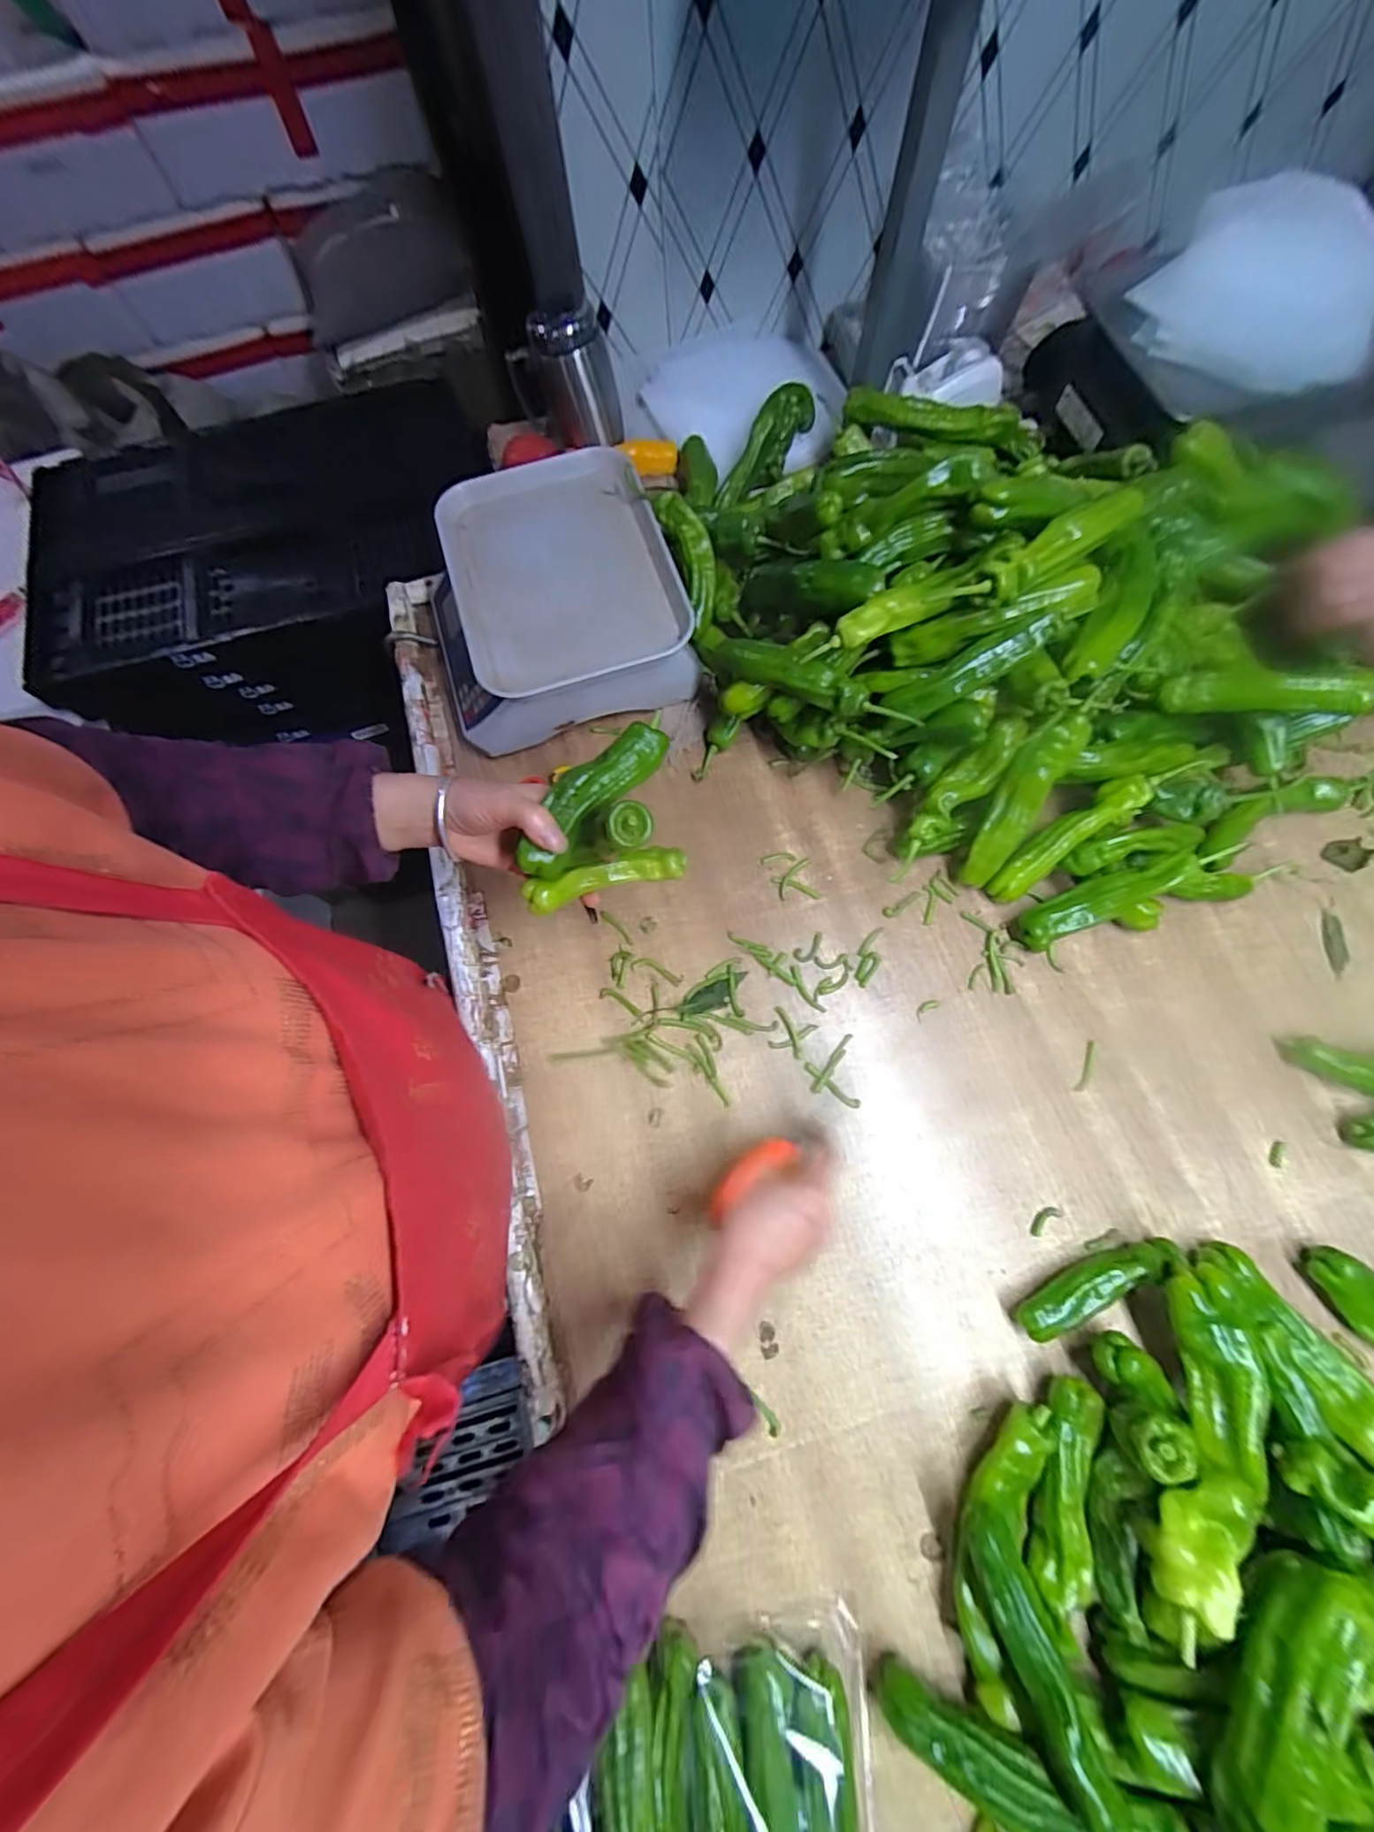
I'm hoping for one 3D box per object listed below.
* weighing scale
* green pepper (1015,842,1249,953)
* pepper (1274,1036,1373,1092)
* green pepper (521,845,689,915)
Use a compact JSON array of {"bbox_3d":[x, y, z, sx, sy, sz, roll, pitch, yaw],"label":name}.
[{"bbox_3d":[-0.149,-0.334,0.631,0.259,0.107,0.281,-18,73,-3],"label":"weighing scale"},{"bbox_3d":[0.389,-0.022,0.516,0.178,0.031,0.038,-29,72,21],"label":"green pepper"},{"bbox_3d":[0.580,0.130,0.498,0.100,0.023,0.035,16,74,21],"label":"pepper"},{"bbox_3d":[-0.062,-0.029,0.444,0.123,0.022,0.028,-16,73,-16],"label":"green pepper"}]

